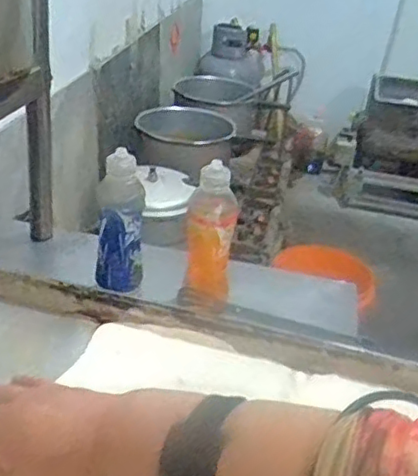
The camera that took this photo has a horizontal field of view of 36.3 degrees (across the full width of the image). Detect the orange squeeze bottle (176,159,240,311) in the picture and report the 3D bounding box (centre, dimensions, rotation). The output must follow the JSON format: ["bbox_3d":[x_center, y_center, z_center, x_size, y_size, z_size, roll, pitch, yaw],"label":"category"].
[{"bbox_3d":[0.001,-0.001,0.894,0.070,0.201,0.058,9,29,6],"label":"orange squeeze bottle"}]

